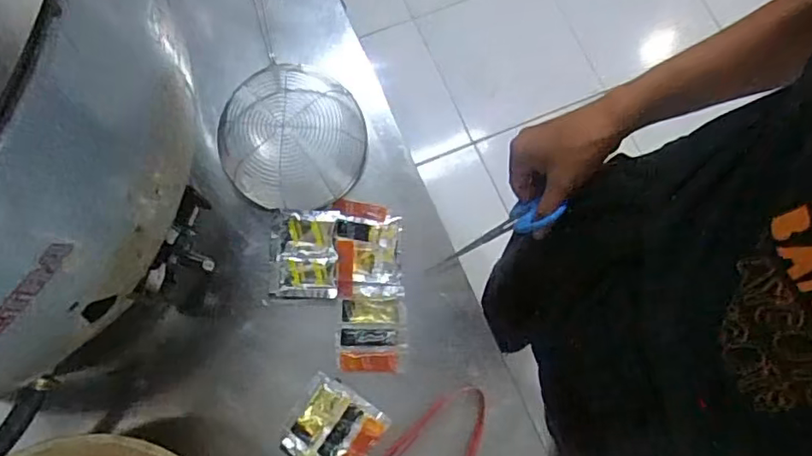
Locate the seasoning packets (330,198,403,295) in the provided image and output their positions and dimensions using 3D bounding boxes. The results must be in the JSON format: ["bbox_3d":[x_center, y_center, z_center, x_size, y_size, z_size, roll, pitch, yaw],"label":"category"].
[{"bbox_3d":[-0.038,0.020,0.594,0.064,0.010,0.099,-1,72,-3],"label":"seasoning packets"}]

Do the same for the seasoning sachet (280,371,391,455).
[{"bbox_3d":[-0.070,0.192,0.550,0.080,0.006,0.075,33,77,6],"label":"seasoning sachet"}]

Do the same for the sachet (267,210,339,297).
[{"bbox_3d":[-0.103,0.025,0.584,0.067,0.017,0.086,0,76,-3],"label":"sachet"}]

